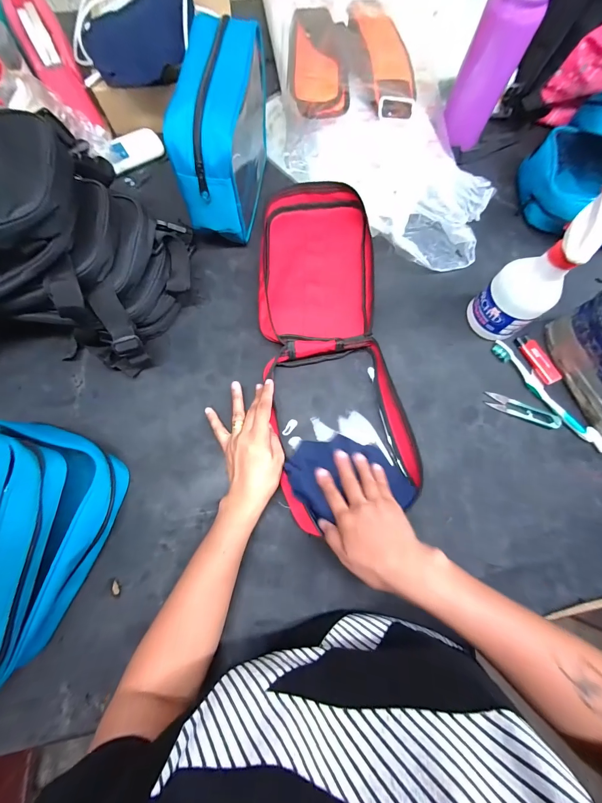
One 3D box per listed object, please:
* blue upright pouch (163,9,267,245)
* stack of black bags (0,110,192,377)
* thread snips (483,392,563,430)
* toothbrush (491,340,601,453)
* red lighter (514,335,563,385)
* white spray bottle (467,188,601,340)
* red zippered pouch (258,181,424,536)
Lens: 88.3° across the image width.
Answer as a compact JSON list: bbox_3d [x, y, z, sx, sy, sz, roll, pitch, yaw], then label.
[{"bbox_3d":[-0.105,-0.380,0.448,0.076,0.167,0.260,7,76,1],"label":"blue upright pouch"},{"bbox_3d":[-0.343,-0.164,0.378,0.381,0.189,0.251,-13,76,-4],"label":"stack of black bags"},{"bbox_3d":[0.314,0.013,0.439,0.101,0.006,0.023,22,77,5],"label":"thread snips"},{"bbox_3d":[0.352,-0.009,0.442,0.026,0.011,0.199,-38,79,-9],"label":"toothbrush"},{"bbox_3d":[0.349,-0.063,0.454,0.024,0.009,0.079,-28,78,-7],"label":"red lighter"},{"bbox_3d":[0.296,-0.152,0.388,0.082,0.179,0.077,-39,79,-10],"label":"white spray bottle"},{"bbox_3d":[0.038,-0.093,0.446,0.175,0.040,0.488,-6,78,-2],"label":"red zippered pouch"}]

